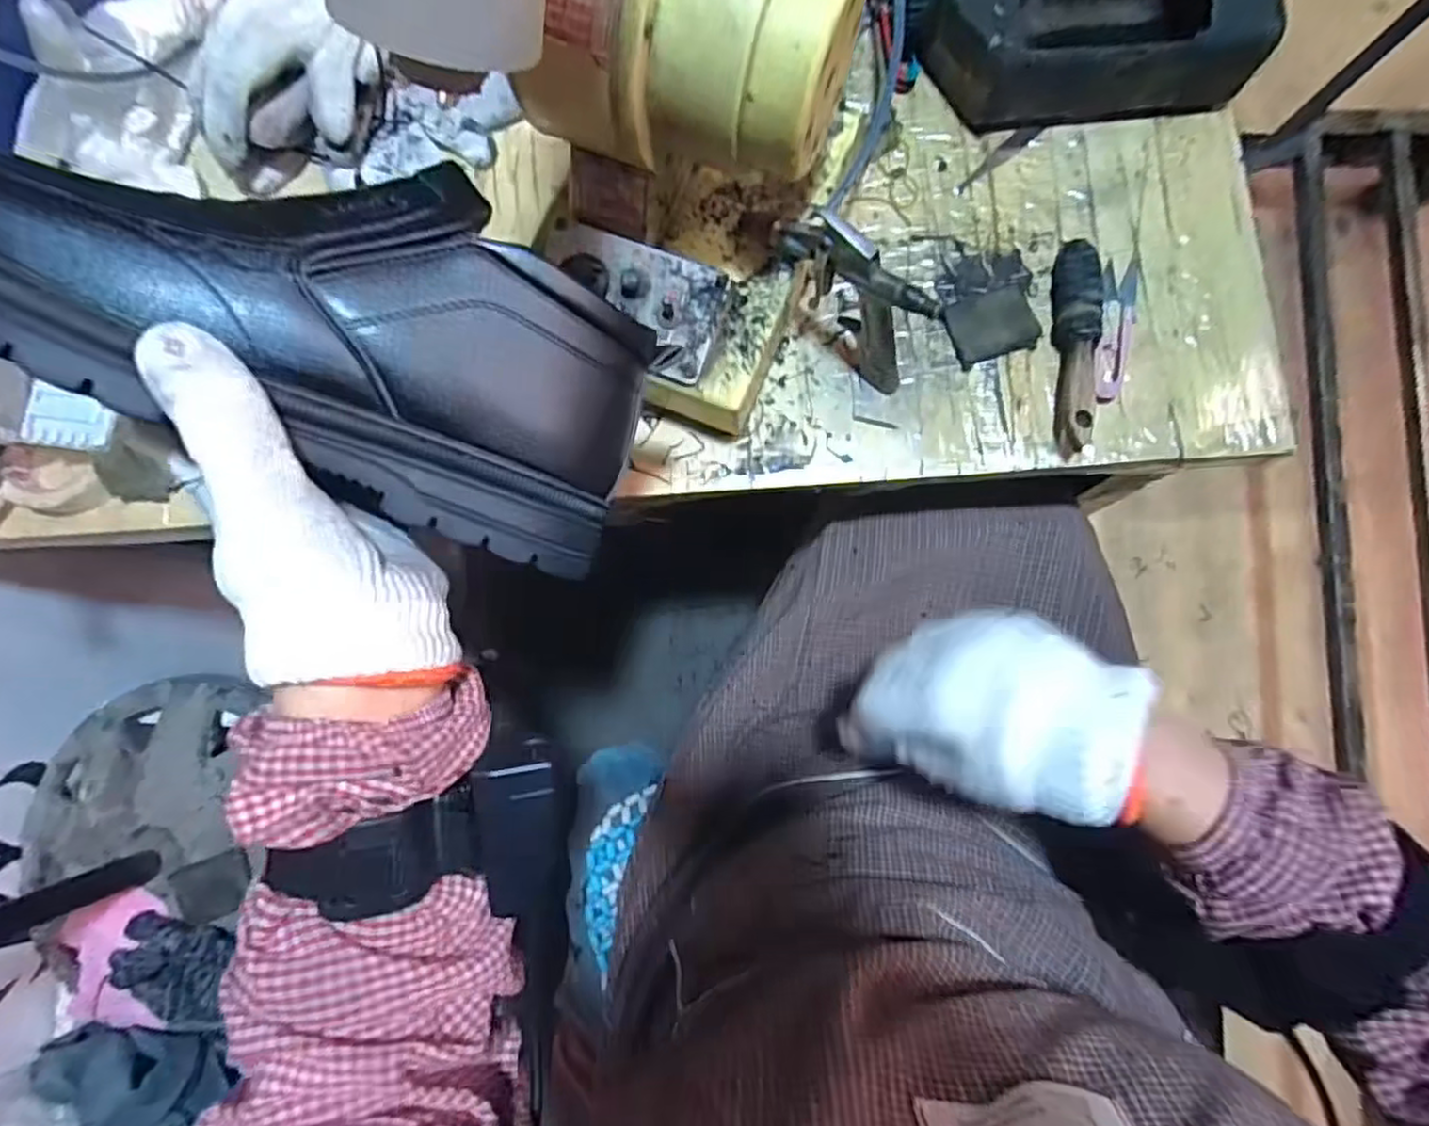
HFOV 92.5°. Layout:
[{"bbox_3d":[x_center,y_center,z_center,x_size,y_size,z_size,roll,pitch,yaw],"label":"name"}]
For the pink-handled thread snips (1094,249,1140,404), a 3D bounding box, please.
[{"bbox_3d":[0.273,-0.161,0.463,0.024,0.010,0.110,12,85,5],"label":"pink-handled thread snips"}]

